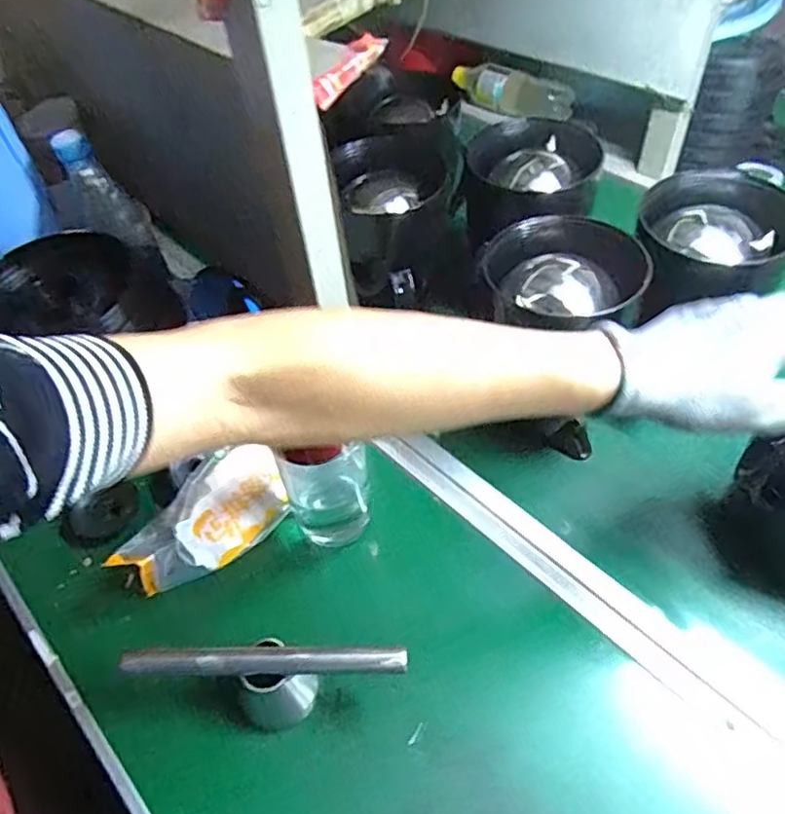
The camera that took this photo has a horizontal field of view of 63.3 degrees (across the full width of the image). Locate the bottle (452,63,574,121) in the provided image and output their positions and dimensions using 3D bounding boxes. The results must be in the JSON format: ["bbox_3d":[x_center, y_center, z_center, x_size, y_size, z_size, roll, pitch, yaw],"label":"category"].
[{"bbox_3d":[0.185,-0.511,1.022,0.215,0.062,0.059,29,58,25],"label":"bottle"}]

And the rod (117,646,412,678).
[{"bbox_3d":[-0.091,0.178,0.445,0.199,0.012,0.016,-2,50,3],"label":"rod"}]

